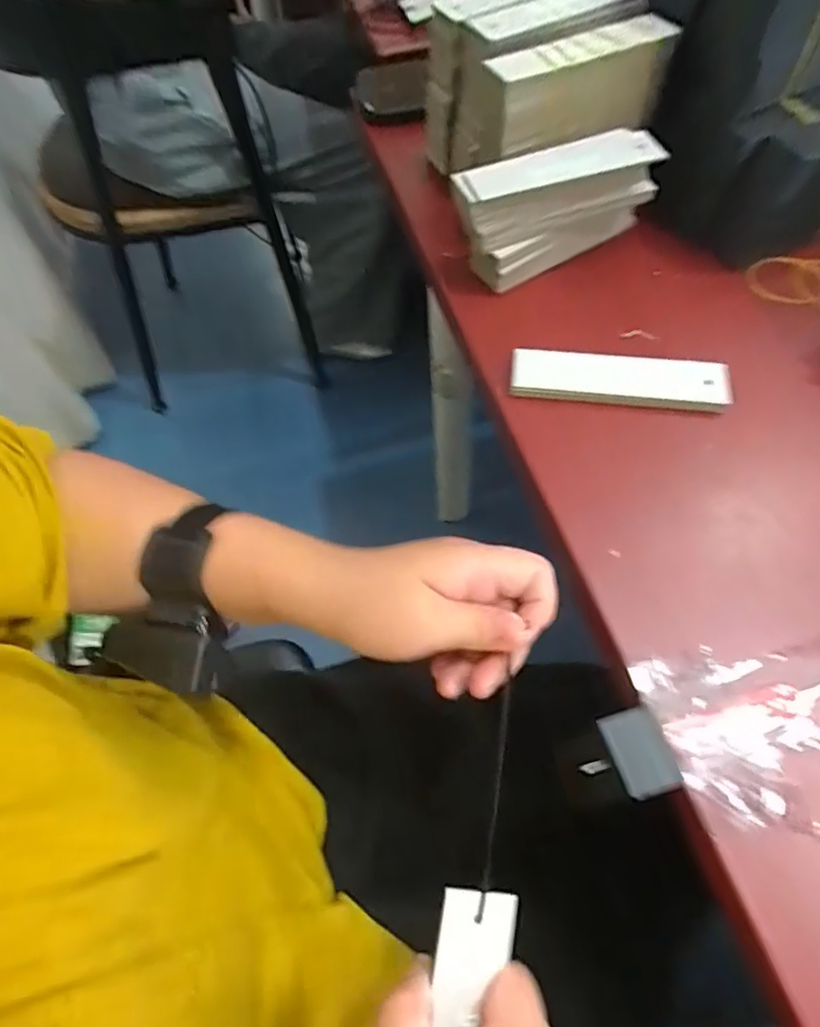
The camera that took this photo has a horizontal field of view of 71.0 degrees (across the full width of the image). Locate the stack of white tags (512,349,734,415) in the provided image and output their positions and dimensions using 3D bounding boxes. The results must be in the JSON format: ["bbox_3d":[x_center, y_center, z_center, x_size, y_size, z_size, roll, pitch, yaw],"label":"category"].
[{"bbox_3d":[0.129,-0.083,0.354,0.130,0.009,0.031,5,59,7],"label":"stack of white tags"}]

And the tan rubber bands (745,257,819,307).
[{"bbox_3d":[0.275,-0.161,0.398,0.082,0.013,0.048,5,59,7],"label":"tan rubber bands"}]

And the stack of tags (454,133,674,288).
[{"bbox_3d":[0.095,-0.208,0.392,0.139,0.062,0.048,-24,60,-10],"label":"stack of tags"}]

